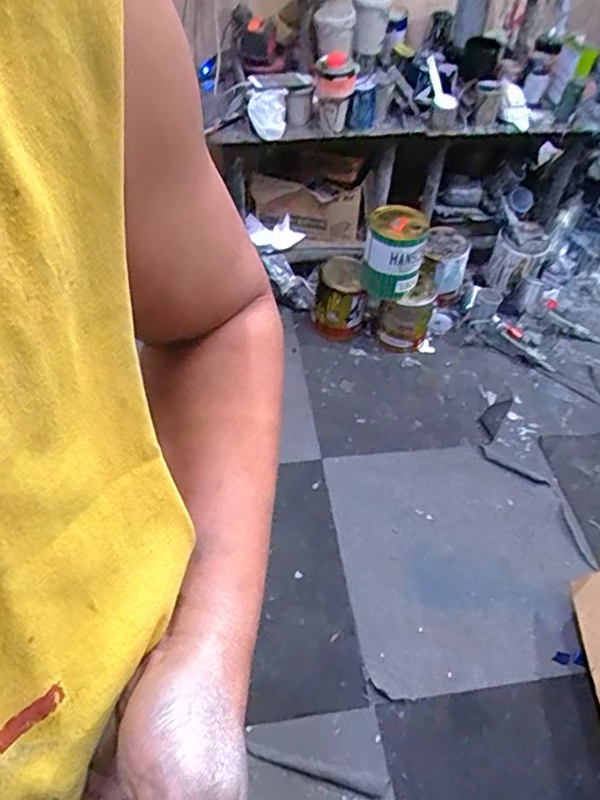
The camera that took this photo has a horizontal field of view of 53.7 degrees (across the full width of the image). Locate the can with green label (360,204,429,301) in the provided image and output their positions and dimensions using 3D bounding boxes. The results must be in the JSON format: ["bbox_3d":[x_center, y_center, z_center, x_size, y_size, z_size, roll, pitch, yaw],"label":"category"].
[{"bbox_3d":[0.260,-0.402,1.660,0.168,0.225,0.177,9,49,6],"label":"can with green label"}]

